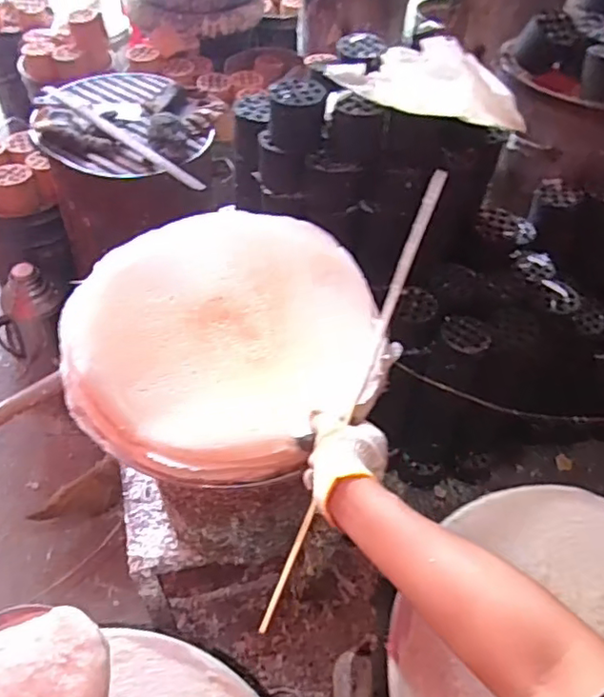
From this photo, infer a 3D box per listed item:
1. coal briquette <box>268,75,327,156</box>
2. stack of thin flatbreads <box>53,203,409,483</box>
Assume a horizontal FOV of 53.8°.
[{"bbox_3d":[-0.011,-0.410,1.056,0.102,0.093,0.096,0,51,-5],"label":"coal briquette"},{"bbox_3d":[-0.080,-0.021,0.714,0.359,0.048,0.369,24,53,14],"label":"stack of thin flatbreads"}]

